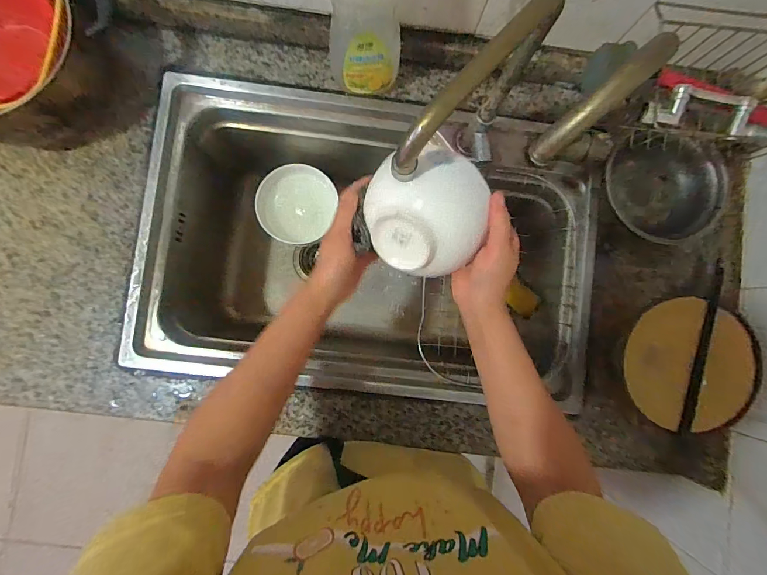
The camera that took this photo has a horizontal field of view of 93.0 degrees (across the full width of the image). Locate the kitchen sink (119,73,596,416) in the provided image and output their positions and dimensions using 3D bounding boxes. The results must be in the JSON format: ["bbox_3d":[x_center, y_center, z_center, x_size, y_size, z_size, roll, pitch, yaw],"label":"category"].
[{"bbox_3d":[-0.021,-0.057,0.646,0.682,0.272,0.442,7,86,-2],"label":"kitchen sink"}]

